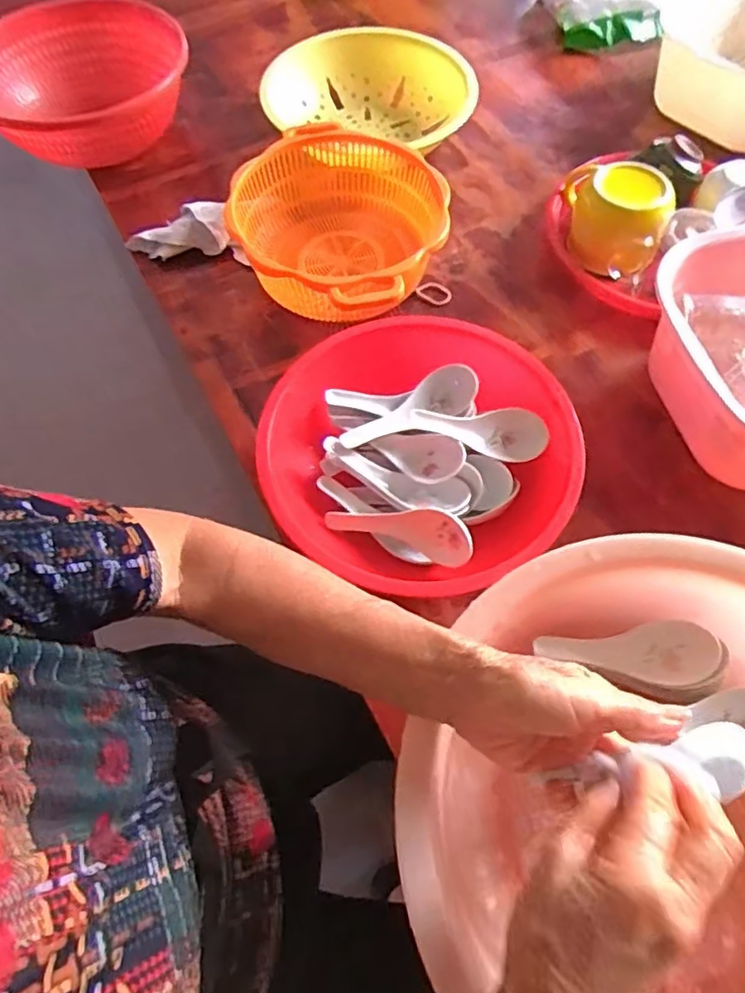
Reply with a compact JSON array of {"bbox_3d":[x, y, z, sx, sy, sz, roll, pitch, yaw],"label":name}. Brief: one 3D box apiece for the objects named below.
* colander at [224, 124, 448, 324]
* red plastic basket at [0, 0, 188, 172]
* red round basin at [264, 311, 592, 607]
[{"bbox_3d":[-0.040,-0.275,0.641,0.212,0.084,0.220,0,63,1],"label":"colander"},{"bbox_3d":[-0.344,-0.489,0.751,0.233,0.108,0.264,-24,65,-11],"label":"red plastic basket"},{"bbox_3d":[0.043,-0.038,0.510,0.240,0.068,0.249,0,62,1],"label":"red round basin"}]

